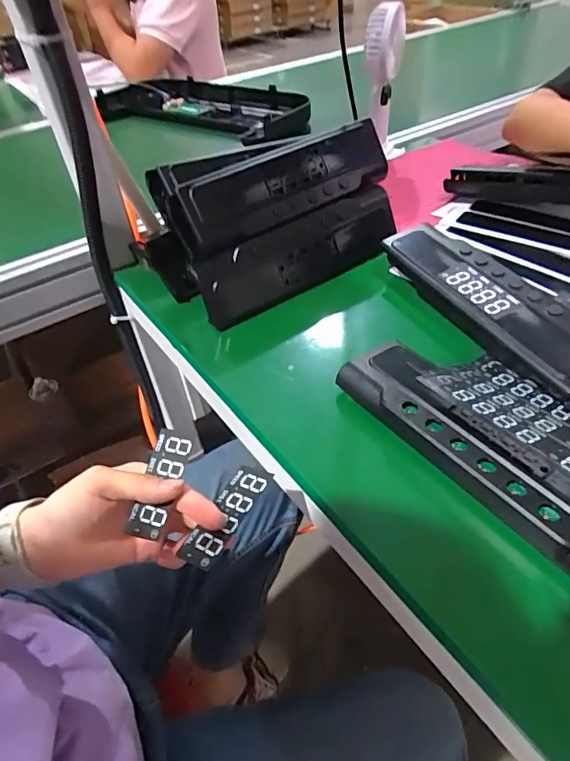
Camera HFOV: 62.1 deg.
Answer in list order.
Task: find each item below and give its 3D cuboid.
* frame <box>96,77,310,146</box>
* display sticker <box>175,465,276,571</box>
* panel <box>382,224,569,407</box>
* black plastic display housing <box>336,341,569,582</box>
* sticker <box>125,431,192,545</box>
[{"bbox_3d":[-0.175,-0.576,1.009,0.502,0.072,0.168,23,51,28],"label":"frame"},{"bbox_3d":[-0.039,0.088,0.314,0.032,0.005,0.075,8,46,36],"label":"display sticker"},{"bbox_3d":[0.186,-0.071,0.431,0.068,0.041,0.247,-23,46,-17],"label":"panel"},{"bbox_3d":[0.135,0.054,0.324,0.059,0.032,0.239,-27,47,-20],"label":"black plastic display housing"},{"bbox_3d":[-0.087,0.070,0.329,0.030,0.005,0.073,5,63,20],"label":"sticker"}]

